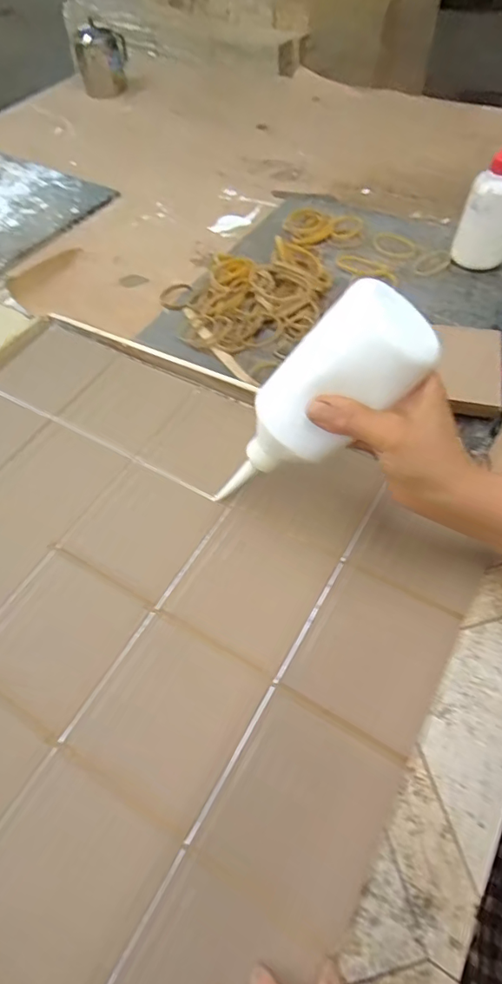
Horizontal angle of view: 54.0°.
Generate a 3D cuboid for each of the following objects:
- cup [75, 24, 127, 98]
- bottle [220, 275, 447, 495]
[{"bbox_3d":[-0.307,-0.895,1.018,0.103,0.105,0.091,-14,56,-5],"label":"cup"},{"bbox_3d":[0.041,-0.055,0.346,0.183,0.052,0.061,-43,51,30],"label":"bottle"}]

